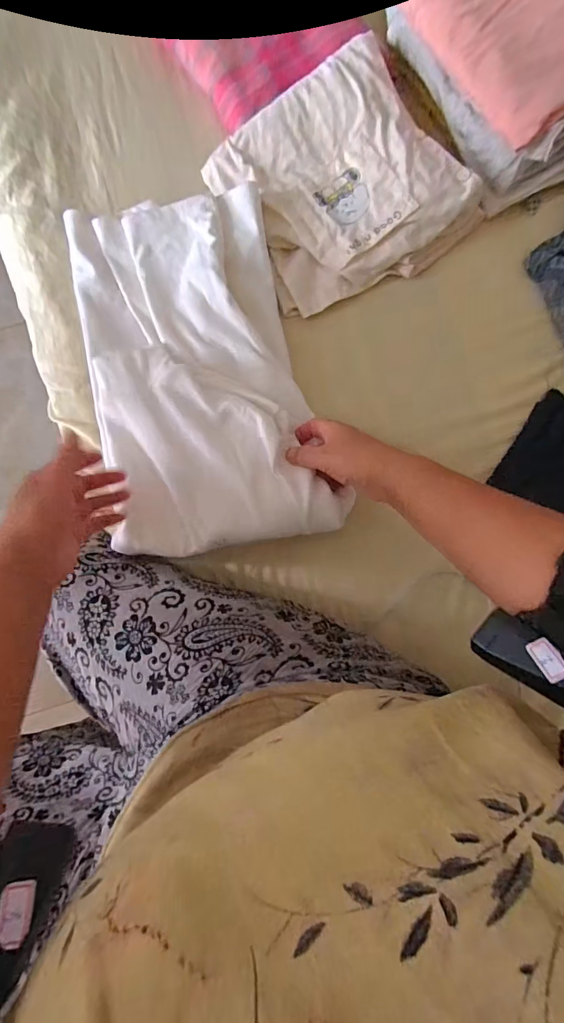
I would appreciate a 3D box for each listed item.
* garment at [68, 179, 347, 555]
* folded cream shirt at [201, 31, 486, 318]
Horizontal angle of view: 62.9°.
[{"bbox_3d":[-0.092,-0.150,0.488,0.226,0.052,0.386,-16,85,-6],"label":"garment"},{"bbox_3d":[0.067,-0.378,0.536,0.249,0.066,0.242,-32,87,-7],"label":"folded cream shirt"}]

